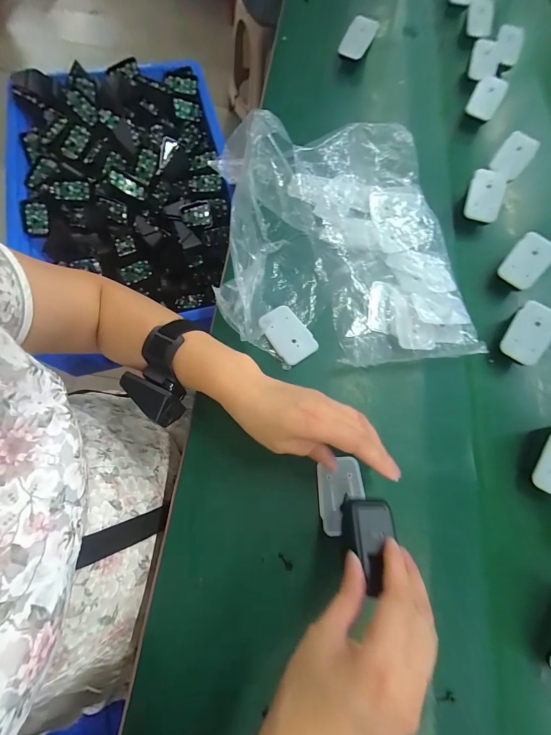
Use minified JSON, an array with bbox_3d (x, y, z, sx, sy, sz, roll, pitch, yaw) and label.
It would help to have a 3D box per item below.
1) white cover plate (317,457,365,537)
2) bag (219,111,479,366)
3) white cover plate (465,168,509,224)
[{"bbox_3d":[0.064,0.124,0.298,0.044,0.007,0.068,-2,71,-2],"label":"white cover plate"},{"bbox_3d":[0.070,-0.151,0.348,0.276,0.097,0.294,-6,71,-3],"label":"bag"},{"bbox_3d":[0.277,-0.225,0.402,0.047,0.008,0.059,14,99,-1],"label":"white cover plate"}]

